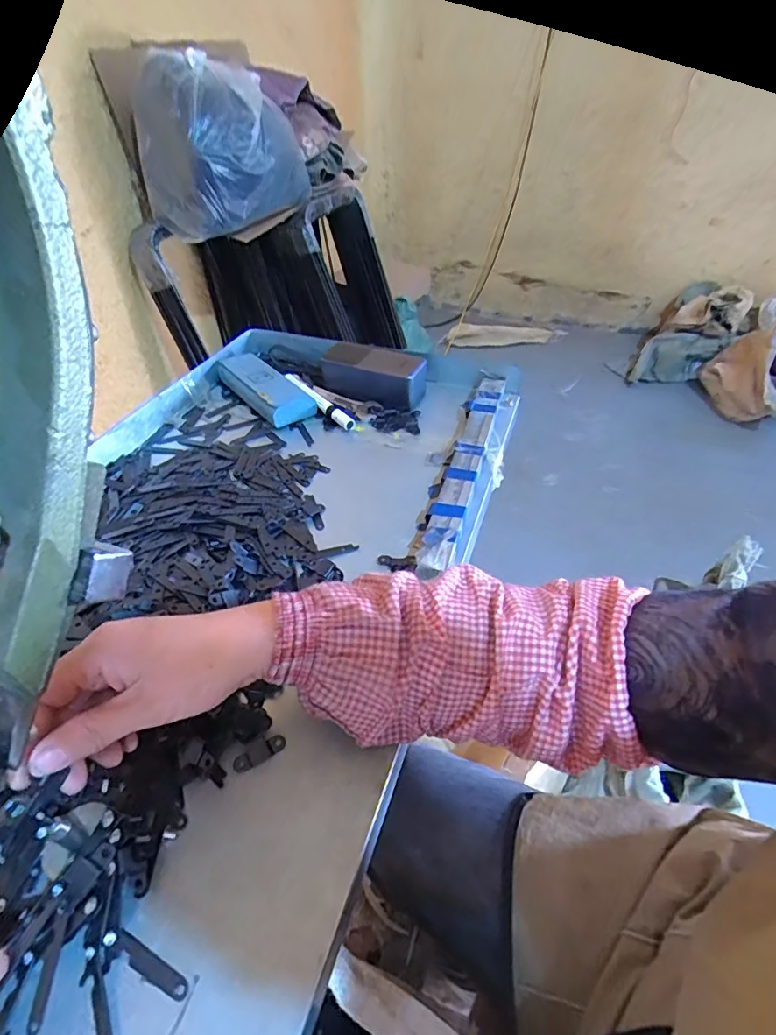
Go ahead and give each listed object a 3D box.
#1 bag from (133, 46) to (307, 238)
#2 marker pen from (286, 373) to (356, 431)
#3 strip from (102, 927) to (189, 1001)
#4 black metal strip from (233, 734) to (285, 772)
[{"bbox_3d":[-0.392,-0.889,1.224,0.293,0.302,0.320,14,45,15],"label":"bag"},{"bbox_3d":[-0.088,-0.148,0.644,0.020,0.019,0.137,-34,53,-31],"label":"marker pen"},{"bbox_3d":[-0.124,0.227,0.260,0.050,0.005,0.010,19,47,20],"label":"strip"},{"bbox_3d":[-0.085,0.155,0.339,0.034,0.004,0.013,-23,48,-22],"label":"black metal strip"}]

